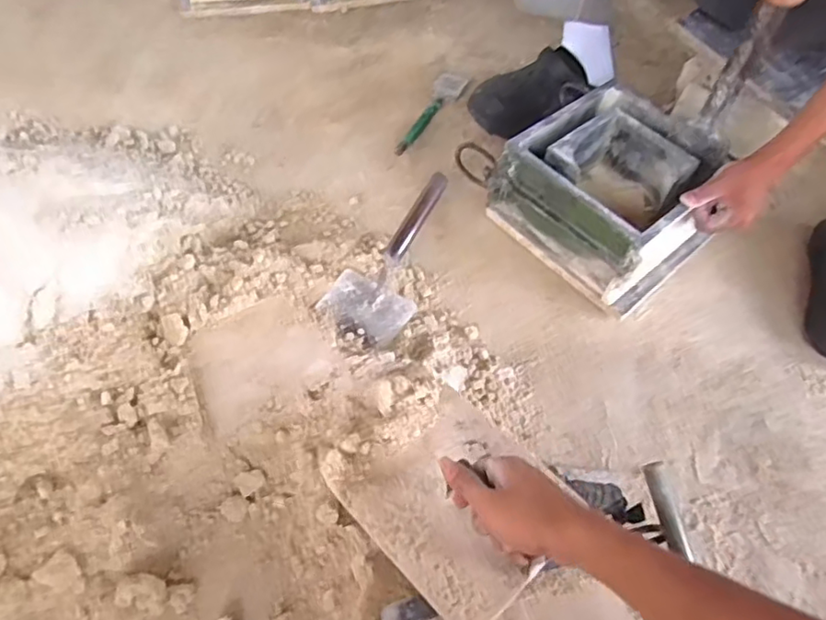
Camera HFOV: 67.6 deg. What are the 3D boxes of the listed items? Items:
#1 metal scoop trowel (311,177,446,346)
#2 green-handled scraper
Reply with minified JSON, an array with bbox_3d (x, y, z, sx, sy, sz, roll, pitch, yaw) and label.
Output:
[{"bbox_3d":[-0.033,-0.072,0.778,0.110,0.107,0.209,21,58,9],"label":"metal scoop trowel"},{"bbox_3d":[0.030,-0.328,1.030,0.052,0.028,0.227,23,58,10],"label":"green-handled scraper"}]

